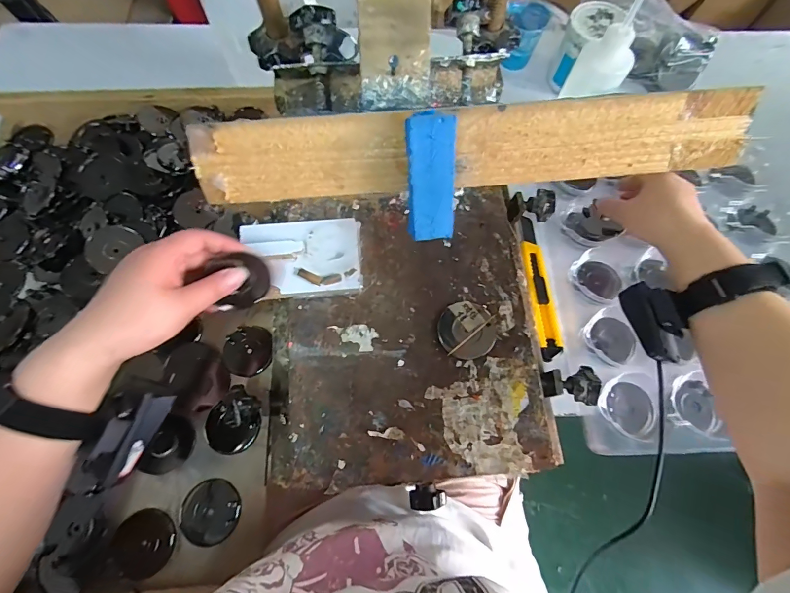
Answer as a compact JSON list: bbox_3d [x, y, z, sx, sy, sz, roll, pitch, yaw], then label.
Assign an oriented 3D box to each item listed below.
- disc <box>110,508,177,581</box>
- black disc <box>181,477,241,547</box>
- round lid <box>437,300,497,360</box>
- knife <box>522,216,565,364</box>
[{"bbox_3d":[-0.236,0.232,0.347,0.053,0.007,0.054,0,70,0],"label":"disc"},{"bbox_3d":[-0.178,0.208,0.355,0.054,0.004,0.056,0,70,0],"label":"black disc"},{"bbox_3d":[0.071,0.032,0.360,0.055,0.004,0.055,0,70,0],"label":"round lid"},{"bbox_3d":[0.173,-0.016,0.447,0.026,0.012,0.183,-2,70,-1],"label":"knife"}]

